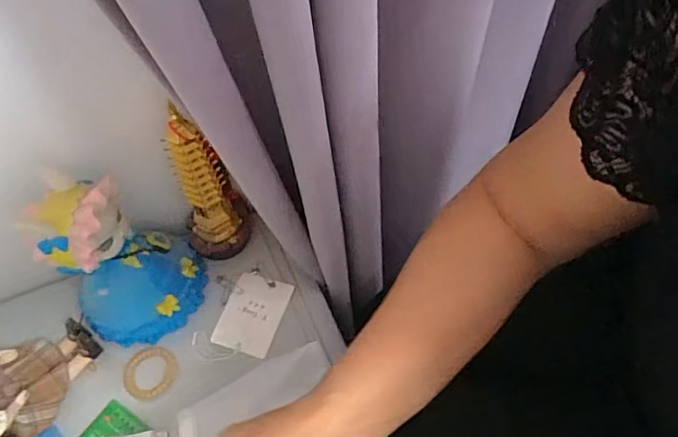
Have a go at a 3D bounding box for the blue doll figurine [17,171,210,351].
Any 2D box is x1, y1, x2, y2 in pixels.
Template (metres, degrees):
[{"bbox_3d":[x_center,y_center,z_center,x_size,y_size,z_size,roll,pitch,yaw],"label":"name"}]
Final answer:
[{"bbox_3d":[-0.223,0.040,0.556,0.136,0.183,0.113,-37,61,-21],"label":"blue doll figurine"}]

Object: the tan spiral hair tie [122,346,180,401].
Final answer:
[{"bbox_3d":[-0.205,0.168,0.582,0.060,0.009,0.059,-1,55,2],"label":"tan spiral hair tie"}]

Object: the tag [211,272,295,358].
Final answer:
[{"bbox_3d":[-0.100,0.109,0.619,0.066,0.004,0.092,16,59,11],"label":"tag"}]

